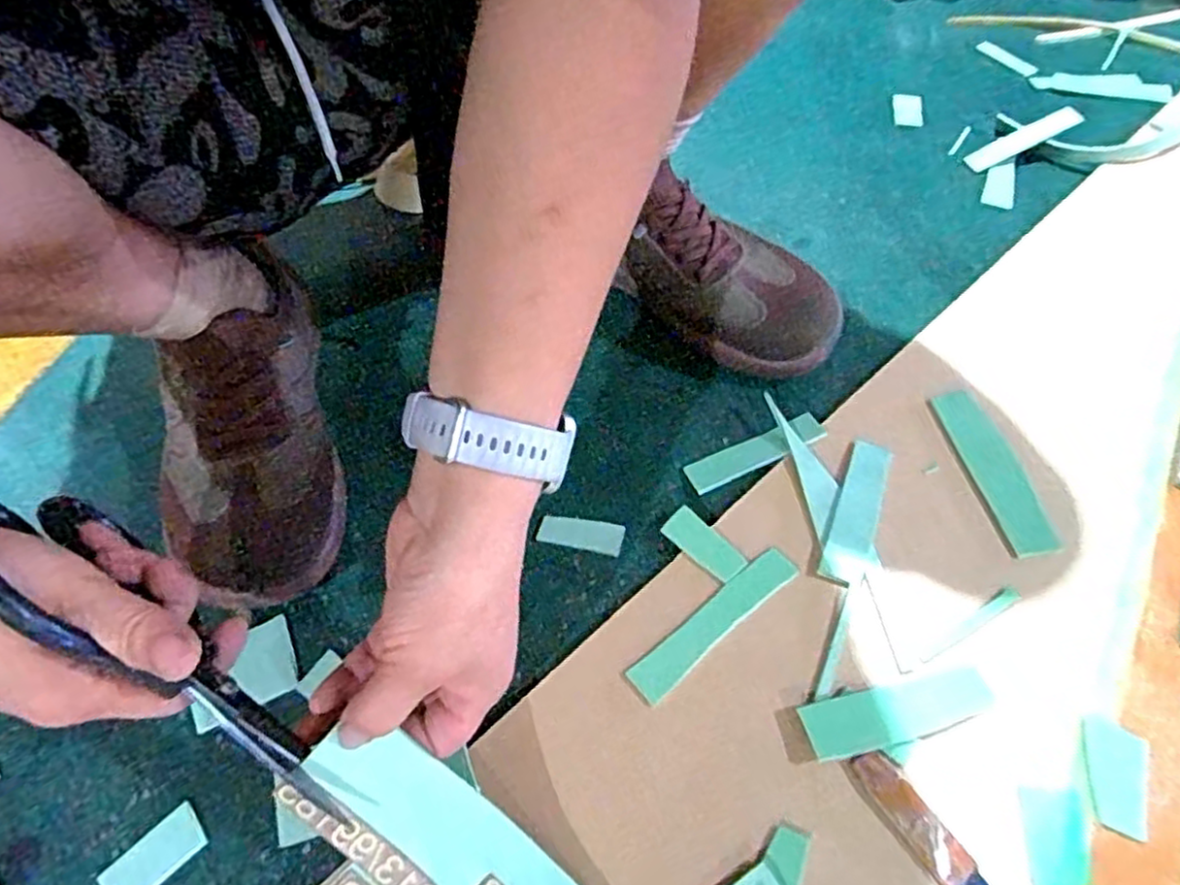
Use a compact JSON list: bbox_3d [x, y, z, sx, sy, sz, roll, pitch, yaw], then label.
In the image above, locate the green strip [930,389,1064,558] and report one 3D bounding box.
[{"bbox_3d":[0.236,0.015,0.408,0.028,0.005,0.110,-10,55,-2],"label":"green strip"}]

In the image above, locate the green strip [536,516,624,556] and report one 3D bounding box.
[{"bbox_3d":[-0.006,0.054,0.406,0.049,0.006,0.016,7,57,10],"label":"green strip"}]

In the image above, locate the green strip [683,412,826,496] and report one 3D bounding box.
[{"bbox_3d":[0.101,0.006,0.423,0.086,0.006,0.021,-26,62,-2],"label":"green strip"}]

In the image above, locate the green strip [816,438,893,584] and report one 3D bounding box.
[{"bbox_3d":[0.152,0.038,0.396,0.024,0.005,0.091,18,59,16],"label":"green strip"}]

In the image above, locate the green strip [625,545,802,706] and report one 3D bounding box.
[{"bbox_3d":[0.065,0.094,0.366,0.105,0.005,0.021,-36,60,-18],"label":"green strip"}]

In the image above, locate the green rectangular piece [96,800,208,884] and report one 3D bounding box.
[{"bbox_3d":[-0.207,0.196,0.328,0.044,0.004,0.025,-41,62,-21],"label":"green rectangular piece"}]

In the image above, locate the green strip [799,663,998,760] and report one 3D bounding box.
[{"bbox_3d":[0.149,0.129,0.335,0.093,0.006,0.026,-13,56,-4],"label":"green strip"}]

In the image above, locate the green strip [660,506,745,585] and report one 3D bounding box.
[{"bbox_3d":[0.064,0.057,0.390,0.020,0.007,0.047,-40,61,-20],"label":"green strip"}]

